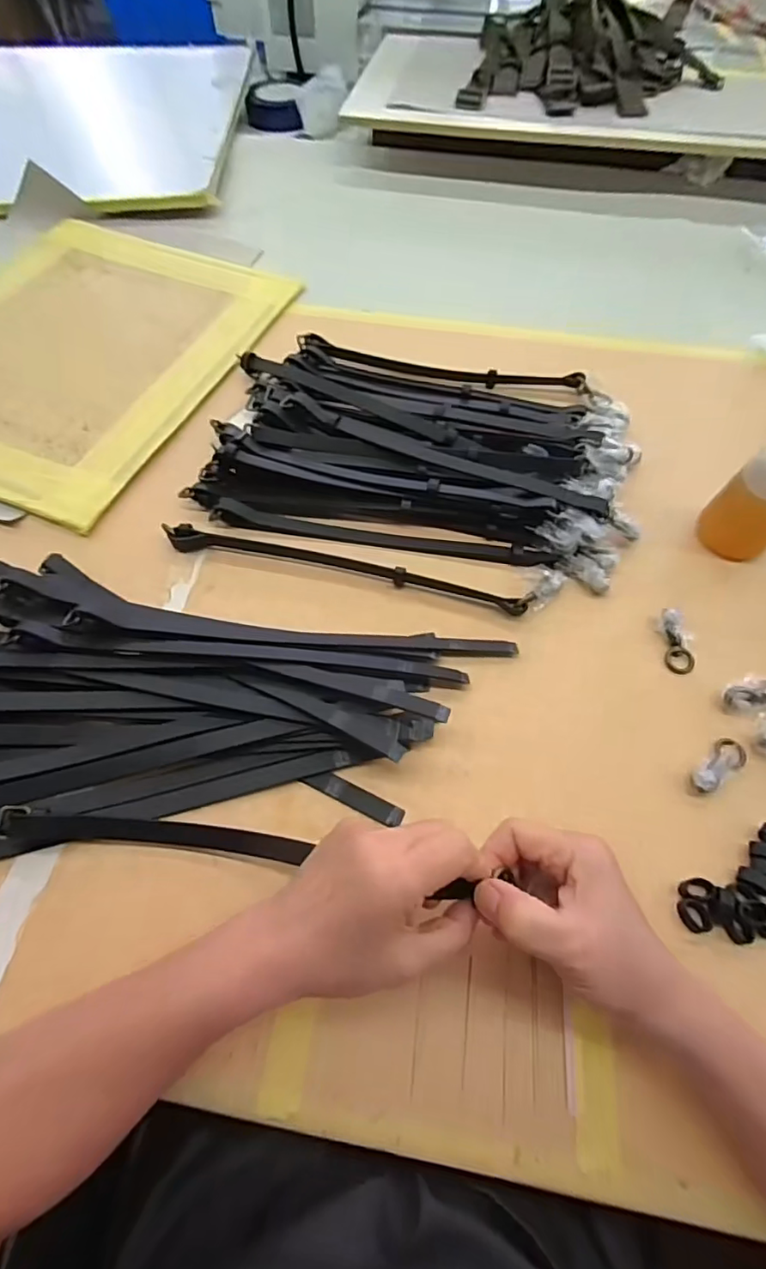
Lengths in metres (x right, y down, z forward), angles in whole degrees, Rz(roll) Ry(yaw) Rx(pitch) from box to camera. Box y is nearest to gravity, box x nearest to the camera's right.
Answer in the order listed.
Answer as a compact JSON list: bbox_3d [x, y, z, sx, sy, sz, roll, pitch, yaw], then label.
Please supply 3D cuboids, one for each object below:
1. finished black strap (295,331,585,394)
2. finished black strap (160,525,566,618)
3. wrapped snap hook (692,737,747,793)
[{"bbox_3d":[0.066,-0.321,0.638,0.334,0.019,0.029,11,60,8],"label":"finished black strap"},{"bbox_3d":[-0.022,-0.063,0.488,0.354,0.022,0.041,8,60,6],"label":"finished black strap"},{"bbox_3d":[0.248,0.096,0.399,0.054,0.016,0.022,-30,63,-16],"label":"wrapped snap hook"}]

